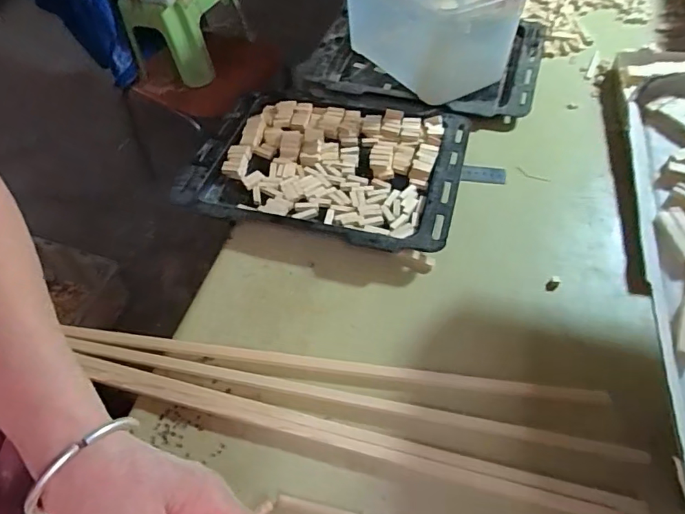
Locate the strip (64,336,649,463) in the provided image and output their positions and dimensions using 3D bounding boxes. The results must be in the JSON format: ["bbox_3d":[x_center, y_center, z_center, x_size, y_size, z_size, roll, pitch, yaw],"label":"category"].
[{"bbox_3d":[-0.015,0.133,0.476,0.561,0.018,0.016,9,55,9],"label":"strip"}]

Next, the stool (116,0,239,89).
[{"bbox_3d":[-0.420,-0.617,1.261,0.239,0.242,0.227,11,56,10],"label":"stool"}]

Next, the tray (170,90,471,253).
[{"bbox_3d":[-0.026,-0.130,0.662,0.358,0.031,0.247,13,56,12],"label":"tray"}]

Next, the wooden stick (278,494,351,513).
[{"bbox_3d":[-0.019,0.220,0.422,0.075,0.004,0.010,11,56,10],"label":"wooden stick"}]

